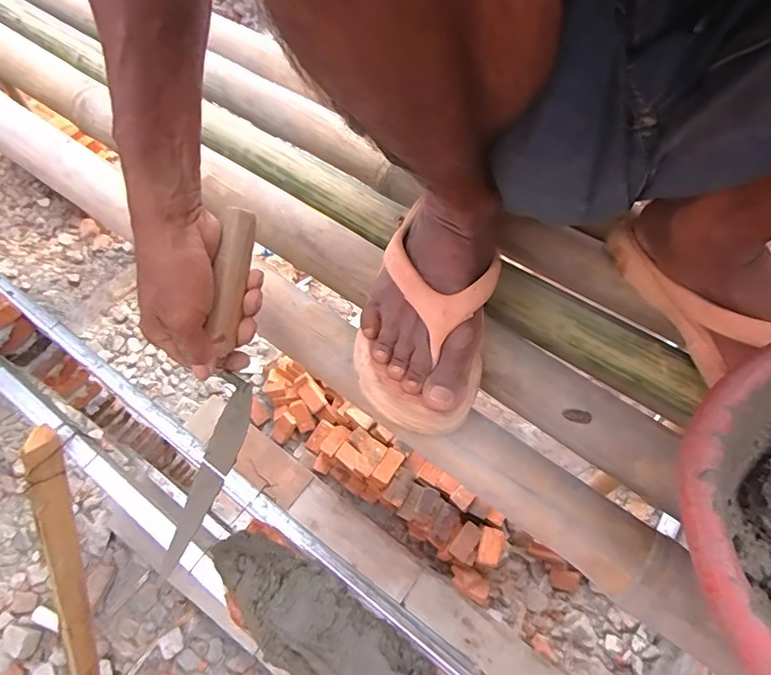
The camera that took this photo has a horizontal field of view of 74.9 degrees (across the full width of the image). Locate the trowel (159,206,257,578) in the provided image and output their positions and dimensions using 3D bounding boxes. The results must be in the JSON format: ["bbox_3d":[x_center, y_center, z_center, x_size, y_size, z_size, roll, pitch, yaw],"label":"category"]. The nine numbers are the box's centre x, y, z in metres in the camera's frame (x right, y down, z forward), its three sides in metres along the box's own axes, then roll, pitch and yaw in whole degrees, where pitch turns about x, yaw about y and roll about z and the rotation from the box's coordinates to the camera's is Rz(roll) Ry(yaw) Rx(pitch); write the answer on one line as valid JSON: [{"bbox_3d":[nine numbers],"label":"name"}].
[{"bbox_3d":[-0.135,0.047,0.415,0.043,0.067,0.295,13,104,5],"label":"trowel"}]

